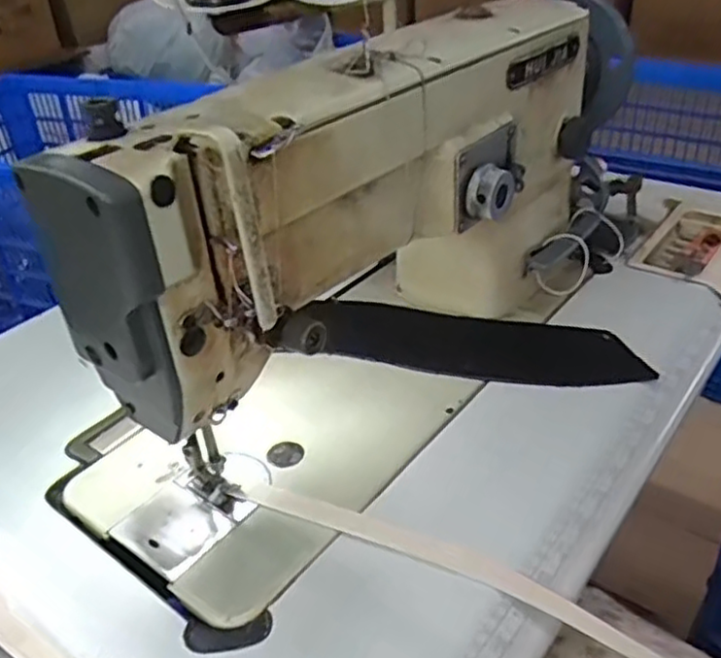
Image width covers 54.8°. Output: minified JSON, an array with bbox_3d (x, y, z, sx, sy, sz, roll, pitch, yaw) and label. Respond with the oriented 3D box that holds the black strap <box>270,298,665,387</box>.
[{"bbox_3d":[0.084,0.006,0.561,0.273,0.018,0.083,7,33,20],"label":"black strap"}]

